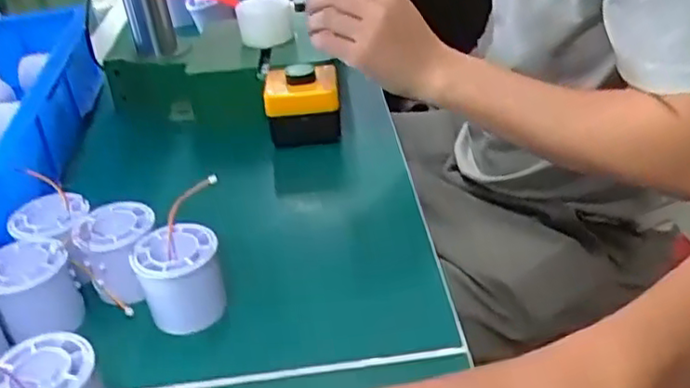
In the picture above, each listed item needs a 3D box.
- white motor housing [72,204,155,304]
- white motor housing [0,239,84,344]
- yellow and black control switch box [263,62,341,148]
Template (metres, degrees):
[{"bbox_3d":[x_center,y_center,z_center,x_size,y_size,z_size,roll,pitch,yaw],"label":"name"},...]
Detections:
[{"bbox_3d":[-0.157,0.042,0.474,0.055,0.050,0.060,-19,35,-17],"label":"white motor housing"},{"bbox_3d":[-0.211,0.065,0.453,0.051,0.055,0.051,-5,33,3],"label":"white motor housing"},{"bbox_3d":[-0.041,-0.090,0.659,0.071,0.061,0.068,-7,33,0],"label":"yellow and black control switch box"}]

